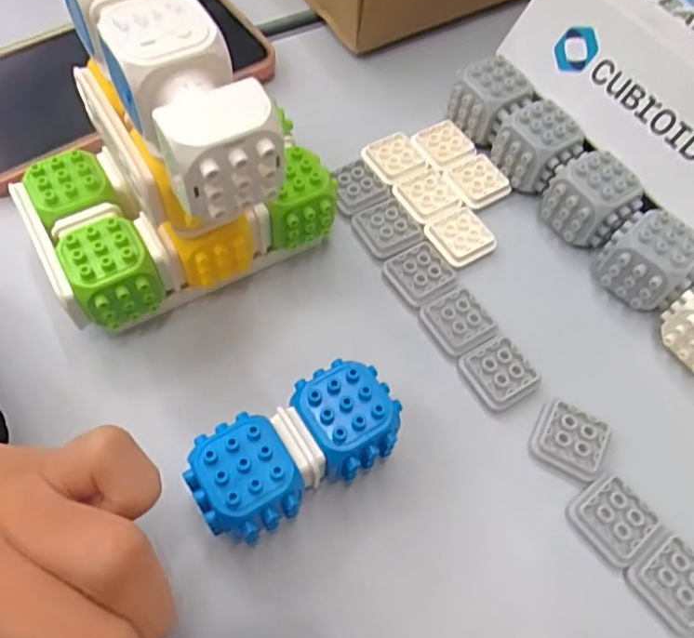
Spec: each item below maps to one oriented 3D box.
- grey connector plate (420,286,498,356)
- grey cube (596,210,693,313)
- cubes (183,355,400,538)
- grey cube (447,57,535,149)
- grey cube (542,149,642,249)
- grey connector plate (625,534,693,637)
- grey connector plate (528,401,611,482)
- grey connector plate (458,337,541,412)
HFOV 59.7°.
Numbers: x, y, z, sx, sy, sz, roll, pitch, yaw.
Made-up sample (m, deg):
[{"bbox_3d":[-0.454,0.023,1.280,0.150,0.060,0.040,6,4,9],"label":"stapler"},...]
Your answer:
[{"bbox_3d":[0.049,0.002,0.264,0.025,0.005,0.027,-27,66,-17],"label":"grey connector plate"},{"bbox_3d":[0.135,-0.025,0.269,0.030,0.029,0.037,-36,69,-21],"label":"grey cube"},{"bbox_3d":[-0.017,0.048,0.219,0.075,0.035,0.036,-28,66,-18],"label":"cubes"},{"bbox_3d":[0.074,-0.112,0.311,0.031,0.028,0.029,-33,68,-20],"label":"grey cube"},{"bbox_3d":[0.116,-0.055,0.287,0.036,0.034,0.035,36,65,16],"label":"grey cube"},{"bbox_3d":[0.118,0.094,0.216,0.025,0.004,0.027,-34,68,-20],"label":"grey connector plate"},{"bbox_3d":[0.089,0.048,0.240,0.029,0.006,0.024,29,63,12],"label":"grey connector plate"},{"bbox_3d":[0.064,0.023,0.253,0.026,0.005,0.026,-24,65,-16],"label":"grey connector plate"}]

